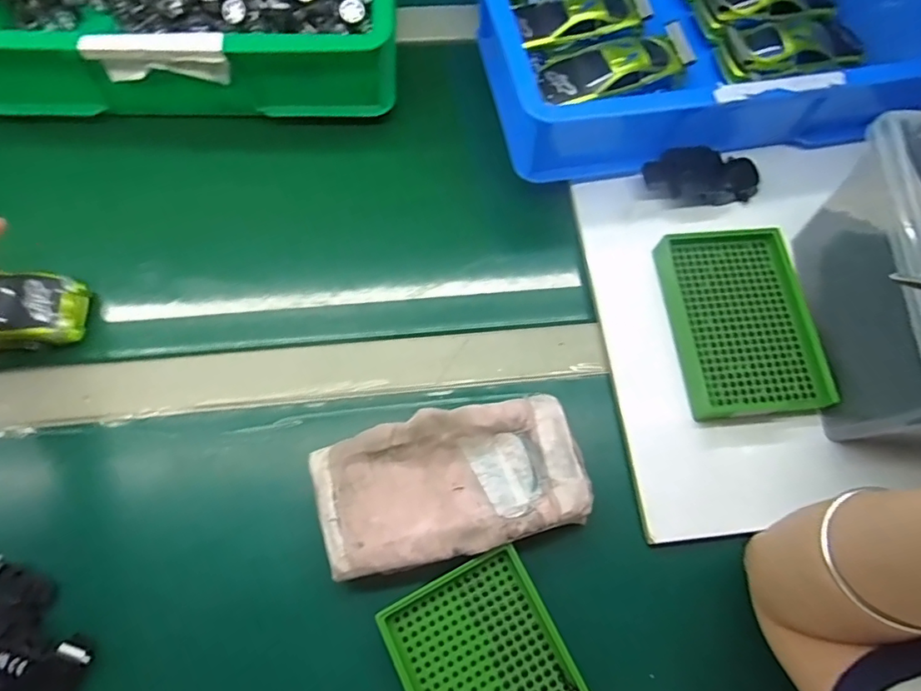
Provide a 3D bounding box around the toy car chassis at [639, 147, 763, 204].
[{"bbox_3d":[0.195,-0.135,0.430,0.094,0.022,0.046,-9,70,-6],"label":"toy car chassis"}]

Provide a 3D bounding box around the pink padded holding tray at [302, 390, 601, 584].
[{"bbox_3d":[-0.005,0.089,0.342,0.162,0.038,0.086,-9,70,-6],"label":"pink padded holding tray"}]

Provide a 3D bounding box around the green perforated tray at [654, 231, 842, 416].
[{"bbox_3d":[0.200,-0.019,0.386,0.094,0.027,0.139,-4,69,-4],"label":"green perforated tray"}]

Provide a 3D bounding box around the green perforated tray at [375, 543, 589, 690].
[{"bbox_3d":[0.021,0.198,0.306,0.089,0.025,0.132,-25,72,-11],"label":"green perforated tray"}]

